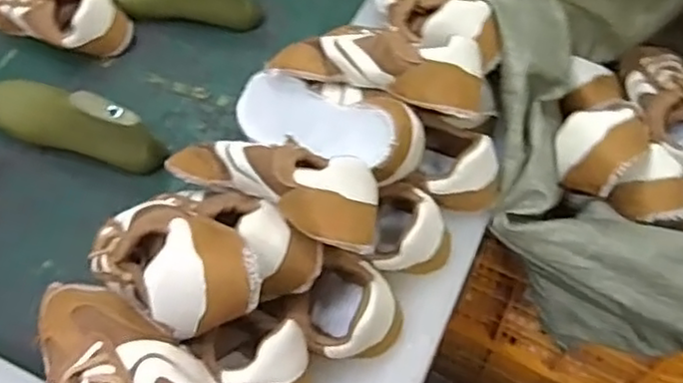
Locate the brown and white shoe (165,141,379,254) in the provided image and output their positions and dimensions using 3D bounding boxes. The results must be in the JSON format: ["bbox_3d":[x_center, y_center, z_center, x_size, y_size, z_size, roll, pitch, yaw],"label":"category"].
[{"bbox_3d":[-0.071,-0.016,0.565,0.227,0.065,0.072,16,61,31],"label":"brown and white shoe"}]

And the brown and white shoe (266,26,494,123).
[{"bbox_3d":[0.028,-0.128,0.635,0.229,0.067,0.073,15,61,25],"label":"brown and white shoe"}]

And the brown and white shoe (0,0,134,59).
[{"bbox_3d":[-0.385,-0.240,0.887,0.215,0.078,0.086,24,64,15],"label":"brown and white shoe"}]

